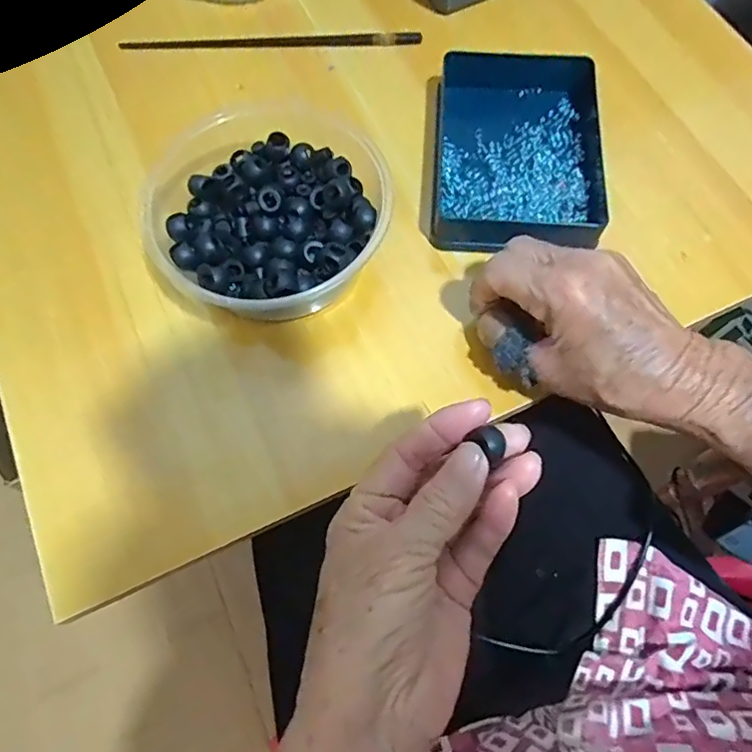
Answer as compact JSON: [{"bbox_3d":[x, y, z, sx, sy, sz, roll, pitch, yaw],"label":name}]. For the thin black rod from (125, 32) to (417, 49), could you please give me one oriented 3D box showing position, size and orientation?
[{"bbox_3d":[-0.084,-0.267,0.450,0.237,0.009,0.011,1,68,0],"label":"thin black rod"}]

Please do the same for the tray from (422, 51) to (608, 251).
[{"bbox_3d":[0.095,-0.154,0.391,0.117,0.030,0.154,6,68,2],"label":"tray"}]

